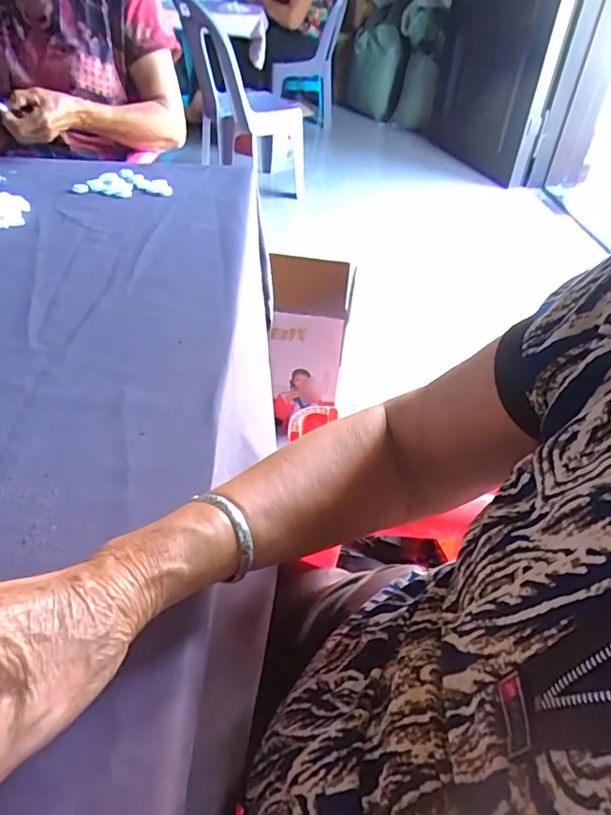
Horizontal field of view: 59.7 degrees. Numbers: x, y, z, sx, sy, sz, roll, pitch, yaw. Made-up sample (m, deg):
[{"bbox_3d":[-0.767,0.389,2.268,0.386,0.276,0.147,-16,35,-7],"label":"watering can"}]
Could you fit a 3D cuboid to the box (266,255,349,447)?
[{"bbox_3d":[0.010,-0.151,1.161,0.162,0.284,0.242,1,42,-4],"label":"box"}]

